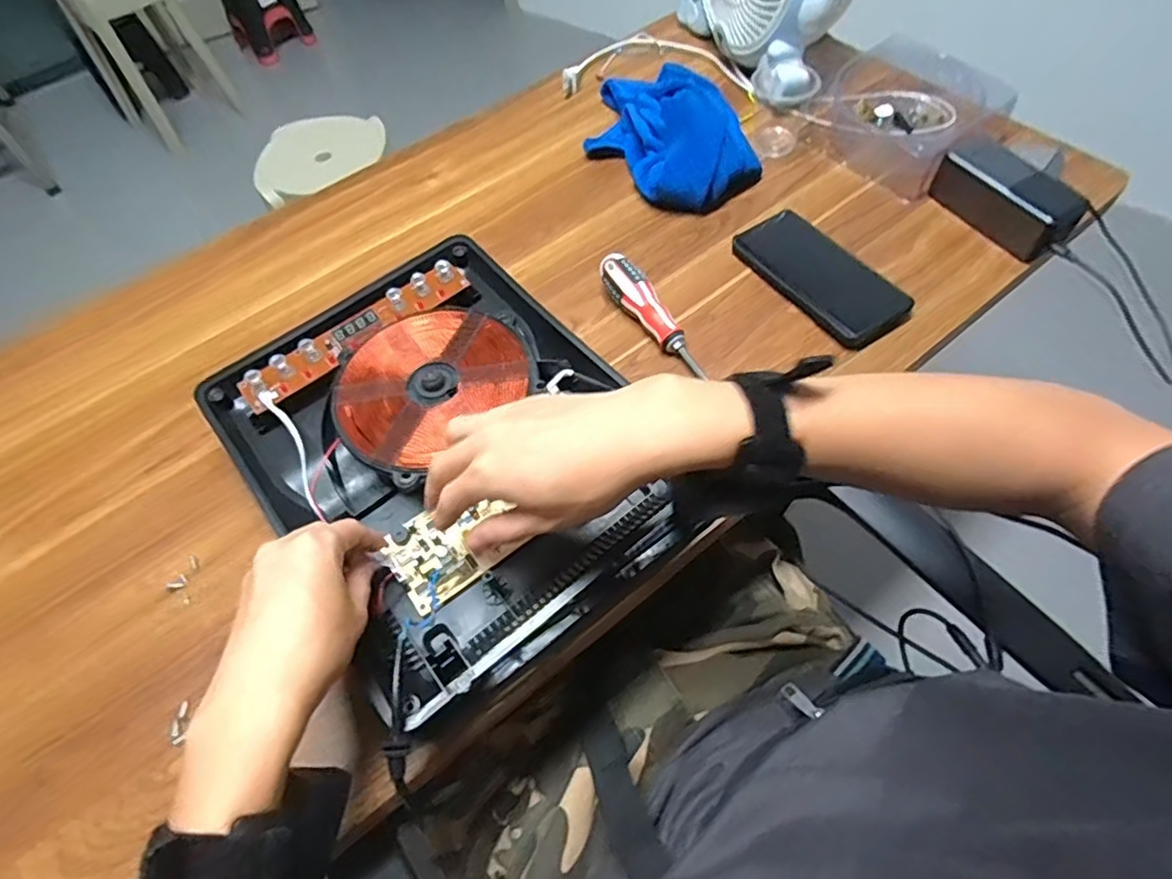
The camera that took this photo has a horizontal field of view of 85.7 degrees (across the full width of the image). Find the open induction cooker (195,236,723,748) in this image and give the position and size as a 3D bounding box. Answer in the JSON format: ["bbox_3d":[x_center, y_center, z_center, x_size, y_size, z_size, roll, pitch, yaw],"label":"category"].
[{"bbox_3d":[-0.108,0.004,0.500,0.265,0.070,0.335,-36,62,-17],"label":"open induction cooker"}]

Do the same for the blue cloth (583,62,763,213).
[{"bbox_3d":[0.082,-0.354,0.703,0.136,0.072,0.247,-33,61,-15],"label":"blue cloth"}]

